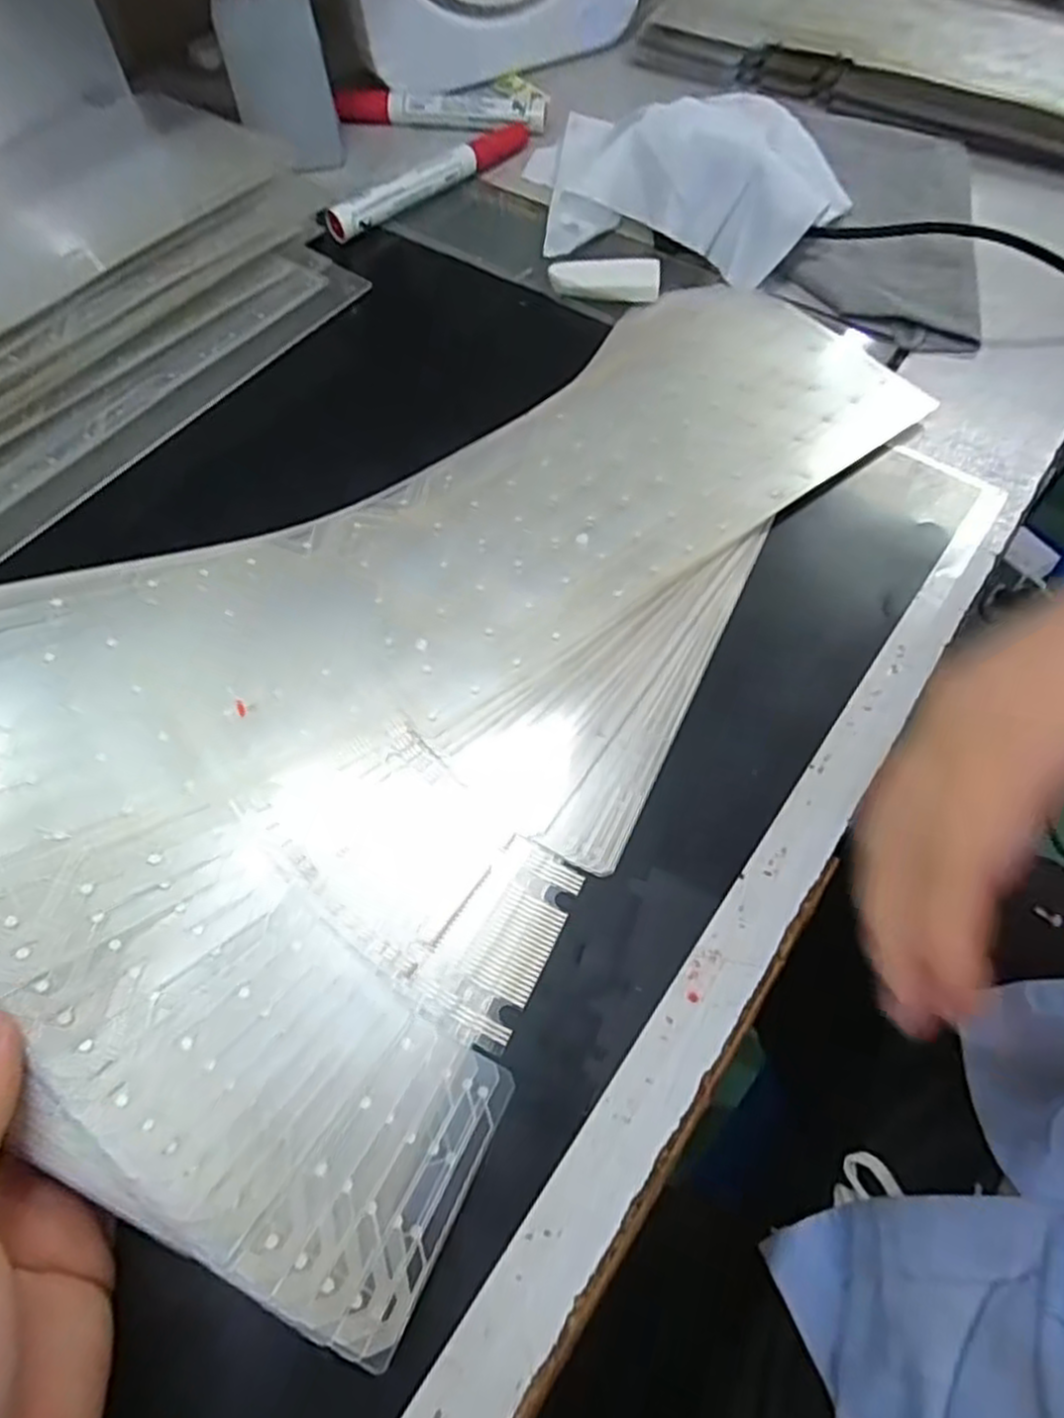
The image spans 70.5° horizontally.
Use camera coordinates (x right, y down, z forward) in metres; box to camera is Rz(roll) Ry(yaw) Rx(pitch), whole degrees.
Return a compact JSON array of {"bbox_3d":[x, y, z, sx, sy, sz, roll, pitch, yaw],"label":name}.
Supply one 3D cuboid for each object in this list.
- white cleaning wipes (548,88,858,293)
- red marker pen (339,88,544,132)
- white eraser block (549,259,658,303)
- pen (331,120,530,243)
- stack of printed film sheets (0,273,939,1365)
[{"bbox_3d":[0.087,-0.289,0.395,0.152,0.044,0.122,9,62,5],"label":"white cleaning wipes"},{"bbox_3d":[-0.056,-0.368,0.458,0.127,0.017,0.022,9,62,5],"label":"red marker pen"},{"bbox_3d":[0.037,-0.219,0.381,0.055,0.009,0.021,7,62,4],"label":"white eraser block"},{"bbox_3d":[-0.056,-0.306,0.429,0.020,0.015,0.140,38,68,18],"label":"pen"},{"bbox_3d":[-0.011,-0.059,0.282,0.218,0.067,0.434,32,66,16],"label":"stack of printed film sheets"}]

